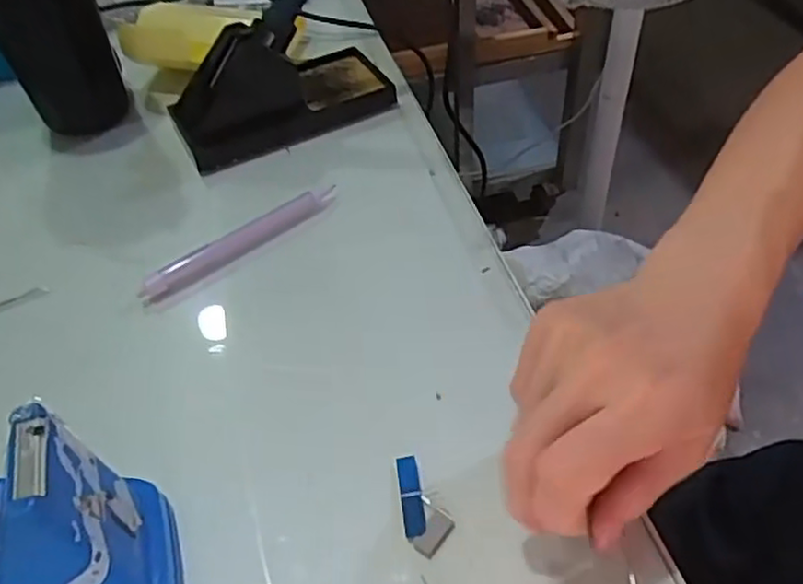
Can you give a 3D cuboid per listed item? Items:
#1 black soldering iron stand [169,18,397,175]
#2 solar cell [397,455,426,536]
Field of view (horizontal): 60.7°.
[{"bbox_3d":[-0.093,-0.160,0.510,0.158,0.068,0.077,-24,50,-16],"label":"black soldering iron stand"},{"bbox_3d":[0.004,0.091,0.311,0.010,0.004,0.038,-8,47,-2],"label":"solar cell"}]

